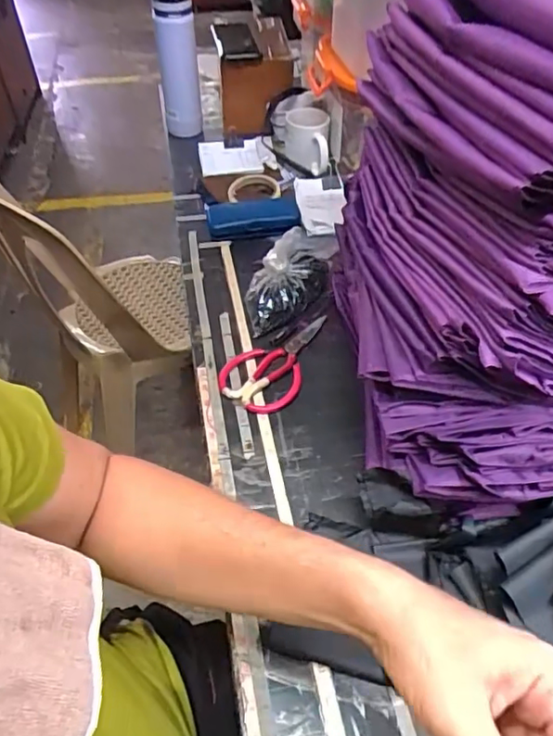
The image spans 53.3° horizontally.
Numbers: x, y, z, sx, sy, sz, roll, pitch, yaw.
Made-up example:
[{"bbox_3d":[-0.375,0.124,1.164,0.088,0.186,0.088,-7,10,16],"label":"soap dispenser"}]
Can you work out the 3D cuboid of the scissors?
[{"bbox_3d":[-0.008,-0.014,0.729,0.101,0.012,0.179,16,50,15],"label":"scissors"}]

